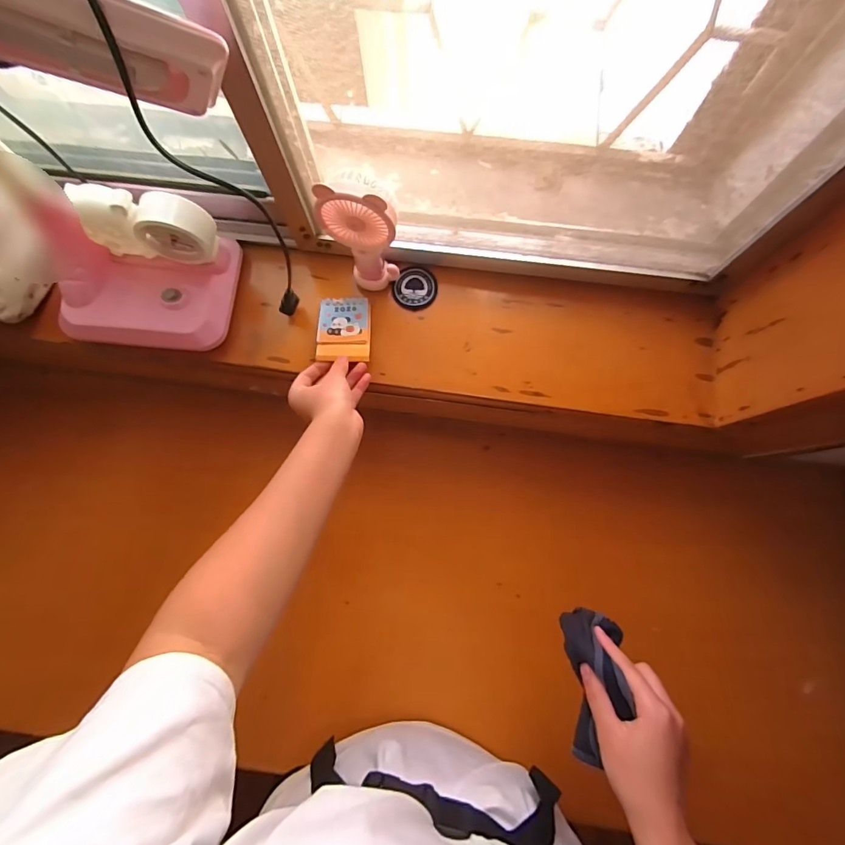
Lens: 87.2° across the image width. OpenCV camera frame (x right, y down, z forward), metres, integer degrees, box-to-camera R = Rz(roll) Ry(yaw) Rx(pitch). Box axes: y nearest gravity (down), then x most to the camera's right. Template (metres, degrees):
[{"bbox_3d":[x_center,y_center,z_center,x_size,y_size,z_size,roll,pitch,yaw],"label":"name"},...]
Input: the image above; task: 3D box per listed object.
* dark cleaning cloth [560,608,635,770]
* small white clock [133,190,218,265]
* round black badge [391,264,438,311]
[{"bbox_3d":[0.167,0.249,0.424,0.055,0.056,0.130,4,65,2],"label":"dark cleaning cloth"},{"bbox_3d":[-0.269,-0.212,0.491,0.068,0.062,0.046,14,79,4],"label":"small white clock"},{"bbox_3d":[-0.008,-0.175,0.577,0.054,0.004,0.058,0,78,1],"label":"round black badge"}]

